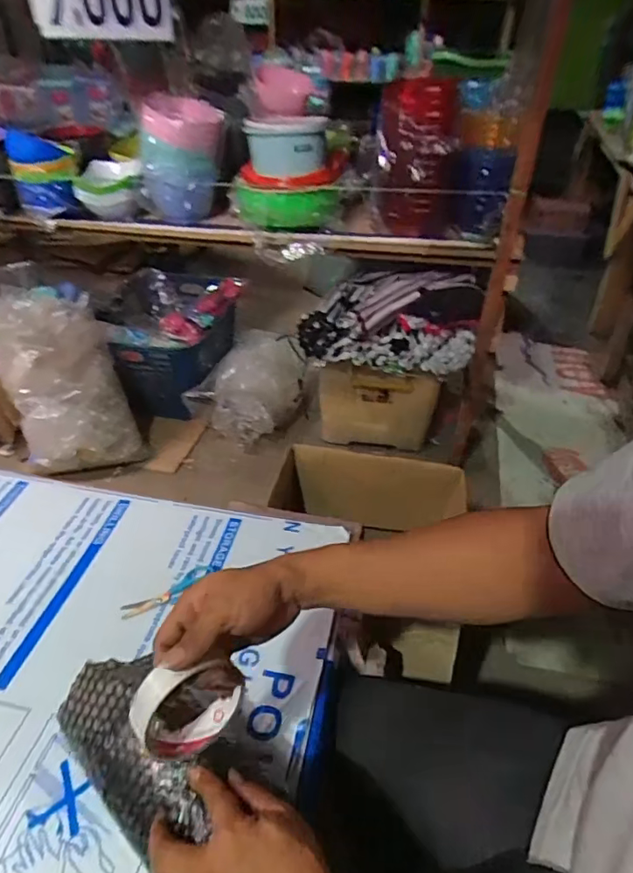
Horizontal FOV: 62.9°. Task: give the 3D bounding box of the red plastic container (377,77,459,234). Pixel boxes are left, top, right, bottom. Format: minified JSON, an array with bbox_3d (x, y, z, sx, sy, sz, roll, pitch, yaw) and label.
[{"bbox_3d":[0.207,-0.603,1.121,0.148,0.277,0.166,5,39,4],"label":"red plastic container"}]

